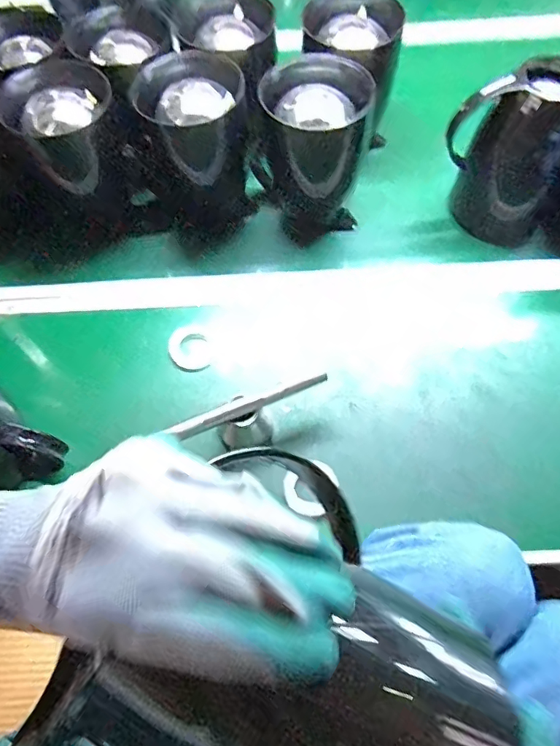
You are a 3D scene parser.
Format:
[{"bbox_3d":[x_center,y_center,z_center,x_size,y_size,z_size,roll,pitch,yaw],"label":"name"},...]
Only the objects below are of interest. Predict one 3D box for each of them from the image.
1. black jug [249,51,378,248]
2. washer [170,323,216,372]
[{"bbox_3d":[0.040,-0.276,0.667,0.125,0.201,0.119,-23,64,-10],"label":"black jug"},{"bbox_3d":[-0.109,-0.034,0.648,0.055,0.010,0.064,2,63,3],"label":"washer"}]

